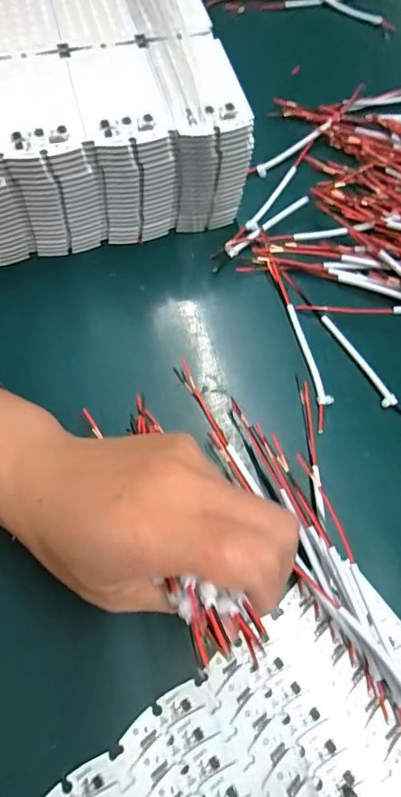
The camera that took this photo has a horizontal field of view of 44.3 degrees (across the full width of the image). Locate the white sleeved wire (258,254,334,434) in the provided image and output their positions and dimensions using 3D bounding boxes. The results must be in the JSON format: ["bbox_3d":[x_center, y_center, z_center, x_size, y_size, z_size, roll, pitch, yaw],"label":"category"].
[{"bbox_3d":[0.064,-0.041,0.324,0.014,0.006,0.130,-13,68,-6],"label":"white sleeved wire"}]

